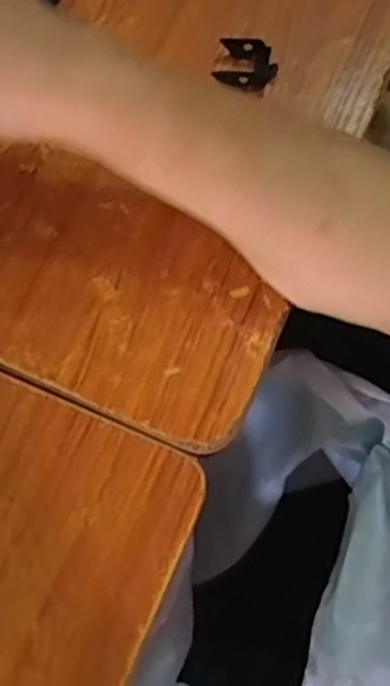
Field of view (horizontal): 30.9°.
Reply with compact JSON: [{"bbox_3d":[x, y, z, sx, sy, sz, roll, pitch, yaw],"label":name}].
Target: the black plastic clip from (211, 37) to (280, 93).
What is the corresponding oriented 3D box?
[{"bbox_3d":[0.028,-0.149,0.377,0.032,0.010,0.032,0,77,1],"label":"black plastic clip"}]

